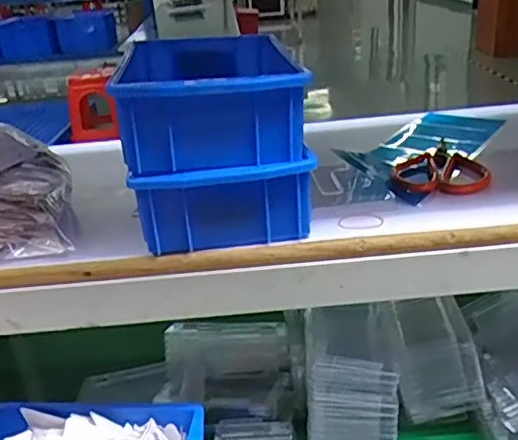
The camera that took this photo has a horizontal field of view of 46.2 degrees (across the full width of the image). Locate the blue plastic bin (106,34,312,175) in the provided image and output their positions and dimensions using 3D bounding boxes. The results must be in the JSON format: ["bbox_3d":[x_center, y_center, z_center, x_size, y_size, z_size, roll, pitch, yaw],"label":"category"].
[{"bbox_3d":[-0.040,-0.097,0.484,0.127,0.067,0.197,-7,25,-4],"label":"blue plastic bin"}]

